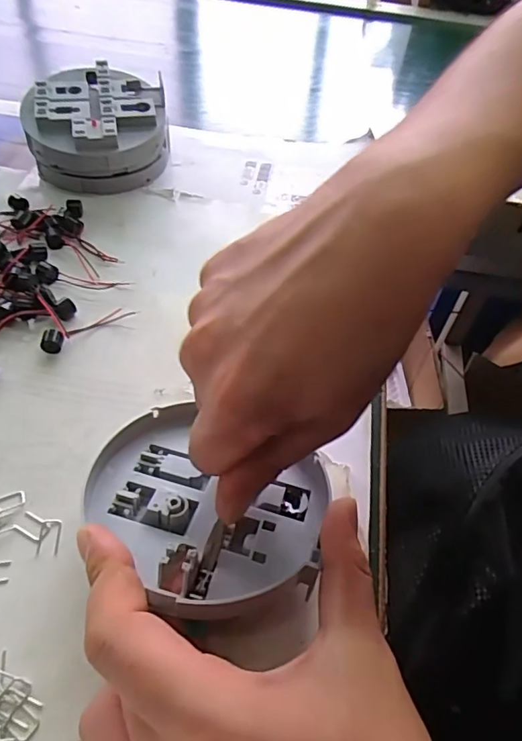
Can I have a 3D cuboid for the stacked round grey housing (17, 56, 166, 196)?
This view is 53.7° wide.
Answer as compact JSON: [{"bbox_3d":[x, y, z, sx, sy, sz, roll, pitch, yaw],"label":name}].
[{"bbox_3d":[-0.122,-0.181,0.392,0.097,0.059,0.097,0,51,-6],"label":"stacked round grey housing"}]

